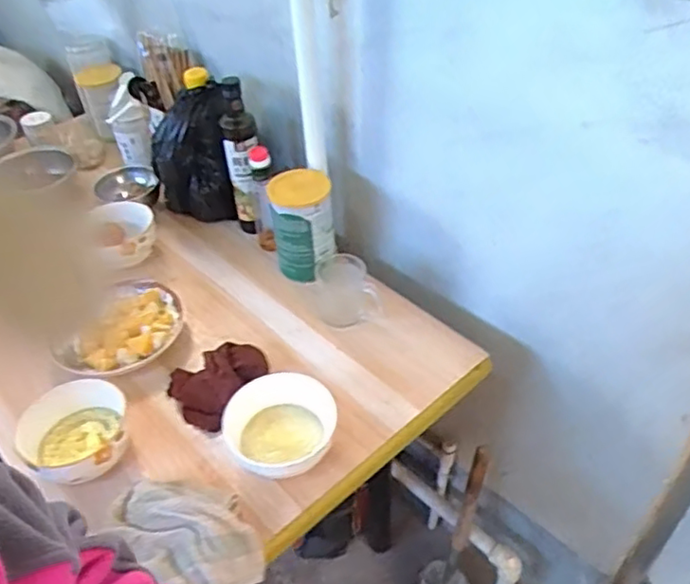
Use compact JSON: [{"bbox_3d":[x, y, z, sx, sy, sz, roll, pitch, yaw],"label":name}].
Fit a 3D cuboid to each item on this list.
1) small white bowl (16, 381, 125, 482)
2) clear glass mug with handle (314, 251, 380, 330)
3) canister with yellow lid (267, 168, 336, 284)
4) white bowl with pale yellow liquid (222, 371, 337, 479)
[{"bbox_3d":[-0.344,0.184,0.828,0.134,0.076,0.134,-2,43,1],"label":"small white bowl"},{"bbox_3d":[0.000,-0.005,1.000,0.094,0.100,0.079,-7,43,-4],"label":"clear glass mug with handle"},{"bbox_3d":[-0.070,-0.105,1.072,0.102,0.167,0.100,-7,43,-4],"label":"canister with yellow lid"},{"bbox_3d":[-0.080,0.180,0.832,0.142,0.075,0.139,-2,43,1],"label":"white bowl with pale yellow liquid"}]

